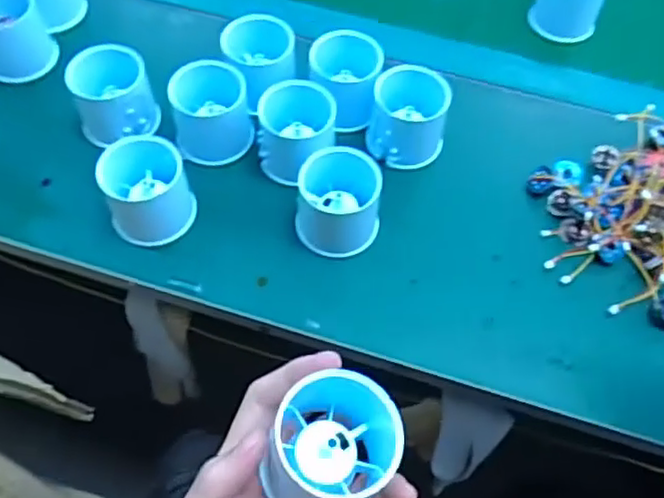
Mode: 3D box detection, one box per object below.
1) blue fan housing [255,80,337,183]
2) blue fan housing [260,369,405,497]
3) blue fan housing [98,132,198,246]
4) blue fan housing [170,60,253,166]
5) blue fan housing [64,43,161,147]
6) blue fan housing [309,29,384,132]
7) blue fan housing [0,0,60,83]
[{"bbox_3d":[-0.025,-0.083,0.461,0.054,0.051,0.047,-24,63,-17],"label":"blue fan housing"},{"bbox_3d":[-0.001,0.086,0.284,0.055,0.047,0.055,2,58,-2],"label":"blue fan housing"},{"bbox_3d":[-0.122,-0.040,0.436,0.054,0.054,0.054,2,58,-2],"label":"blue fan housing"},{"bbox_3d":[-0.087,-0.097,0.472,0.054,0.053,0.053,-12,60,-11],"label":"blue fan housing"},{"bbox_3d":[-0.156,-0.108,0.470,0.053,0.058,0.051,2,58,-2],"label":"blue fan housing"},{"bbox_3d":[0.013,-0.125,0.480,0.047,0.045,0.053,-32,65,-21],"label":"blue fan housing"},{"bbox_3d":[-0.250,-0.170,0.511,0.054,0.057,0.054,2,58,-2],"label":"blue fan housing"}]

